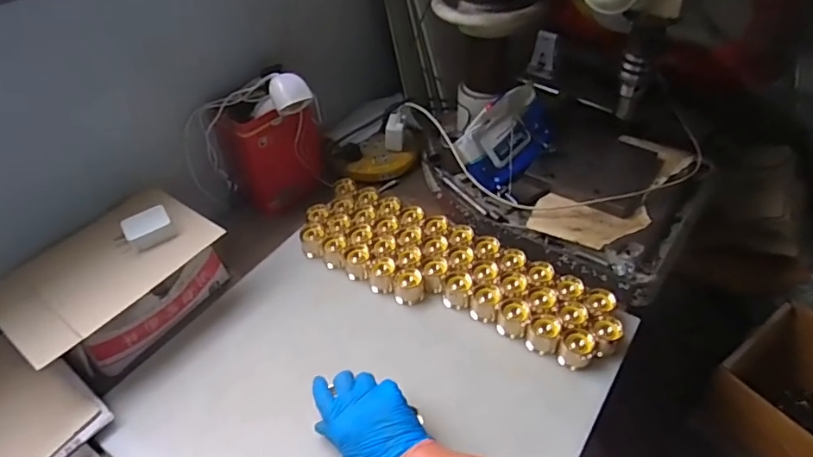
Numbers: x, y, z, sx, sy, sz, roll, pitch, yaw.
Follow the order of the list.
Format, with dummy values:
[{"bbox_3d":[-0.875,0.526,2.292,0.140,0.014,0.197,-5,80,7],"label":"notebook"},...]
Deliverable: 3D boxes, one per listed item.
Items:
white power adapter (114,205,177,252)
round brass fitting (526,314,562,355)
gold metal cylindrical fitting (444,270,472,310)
[{"bbox_3d":[-0.339,0.001,0.673,0.067,0.026,0.047,-25,48,-20],"label":"white power adapter"},{"bbox_3d":[0.174,0.134,0.660,0.040,0.032,0.042,-2,45,2],"label":"round brass fitting"},{"bbox_3d":[0.071,0.086,0.716,0.036,0.043,0.039,-2,45,2],"label":"gold metal cylindrical fitting"}]

